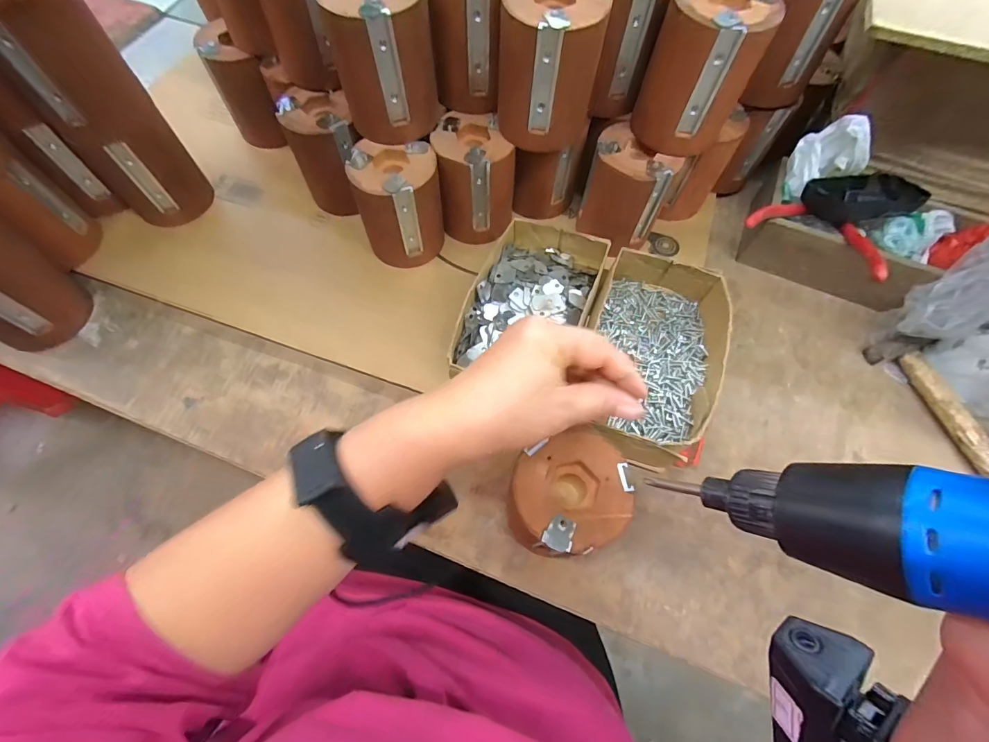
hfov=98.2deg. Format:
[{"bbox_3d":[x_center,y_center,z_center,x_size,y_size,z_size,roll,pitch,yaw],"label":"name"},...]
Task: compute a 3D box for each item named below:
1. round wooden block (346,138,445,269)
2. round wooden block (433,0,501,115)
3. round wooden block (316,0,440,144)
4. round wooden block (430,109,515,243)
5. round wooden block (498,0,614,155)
[{"bbox_3d":[-0.089,-0.157,0.416,0.075,0.102,0.066,-6,68,-3],"label":"round wooden block"},{"bbox_3d":[-0.017,-0.295,0.367,0.068,0.095,0.082,17,67,6],"label":"round wooden block"},{"bbox_3d":[-0.090,-0.256,0.348,0.078,0.098,0.079,-10,67,-6],"label":"round wooden block"},{"bbox_3d":[-0.019,-0.191,0.429,0.076,0.093,0.075,5,68,1],"label":"round wooden block"},{"bbox_3d":[0.045,-0.248,0.353,0.076,0.105,0.073,0,67,-1],"label":"round wooden block"}]

